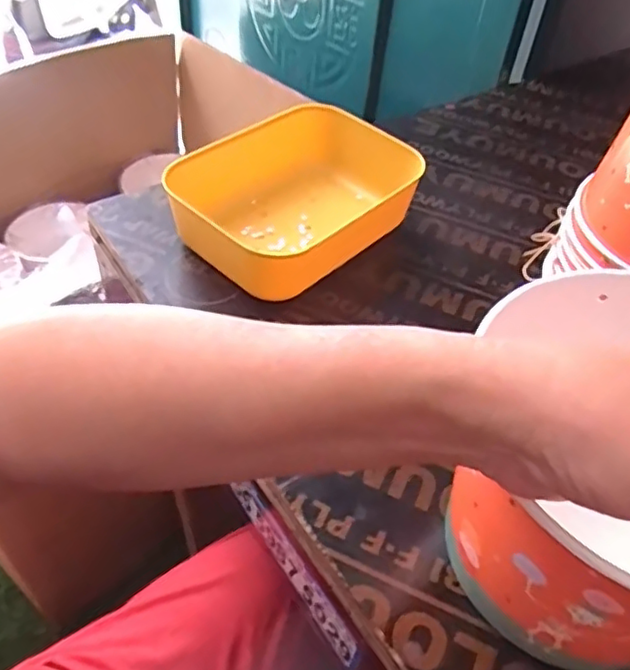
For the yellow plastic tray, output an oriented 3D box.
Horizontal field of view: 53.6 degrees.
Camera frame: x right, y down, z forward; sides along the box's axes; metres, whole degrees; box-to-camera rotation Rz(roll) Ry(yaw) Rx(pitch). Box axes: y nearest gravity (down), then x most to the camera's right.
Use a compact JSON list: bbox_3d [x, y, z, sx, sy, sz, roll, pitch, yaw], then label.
[{"bbox_3d":[-0.010,-0.111,0.512,0.198,0.066,0.140,-32,57,-30],"label":"yellow plastic tray"}]

